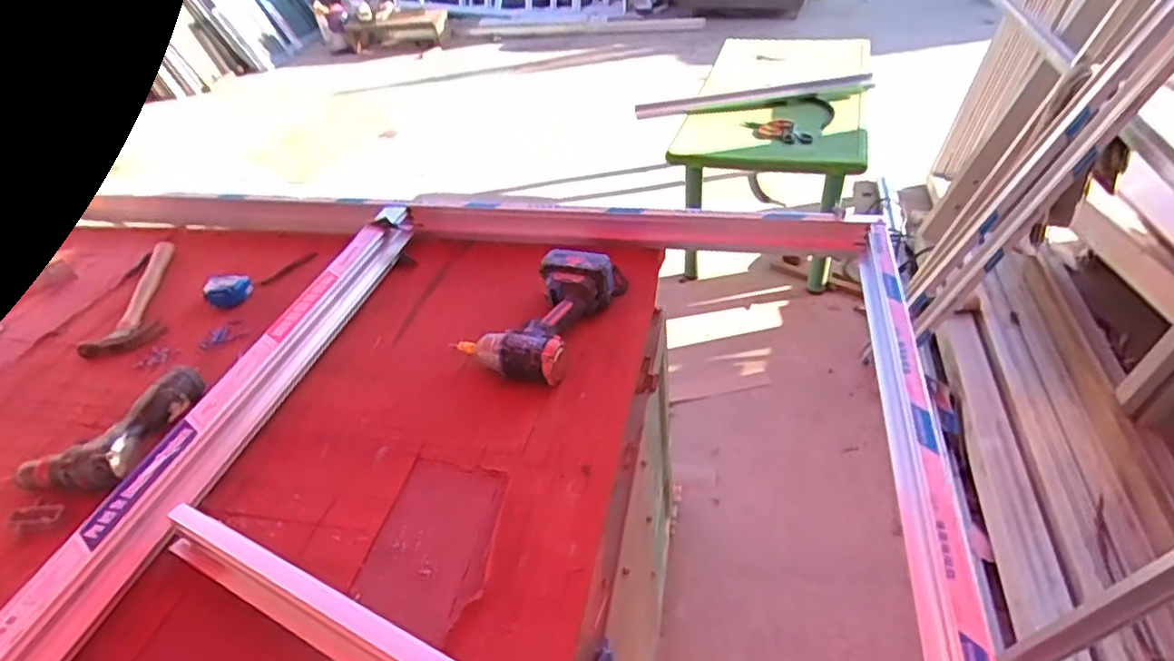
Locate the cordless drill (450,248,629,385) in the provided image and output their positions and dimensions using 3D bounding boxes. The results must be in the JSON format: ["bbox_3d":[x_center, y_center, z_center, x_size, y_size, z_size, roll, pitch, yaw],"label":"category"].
[{"bbox_3d":[-0.054,-0.041,1.034,0.164,0.071,0.296,17,44,26],"label":"cordless drill"}]

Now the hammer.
[{"bbox_3d":[-0.793,-0.067,1.197,0.109,0.029,0.315,-10,39,-5],"label":"hammer"}]

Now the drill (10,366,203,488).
[{"bbox_3d":[-0.638,0.128,0.909,0.154,0.059,0.208,3,39,11],"label":"drill"}]

